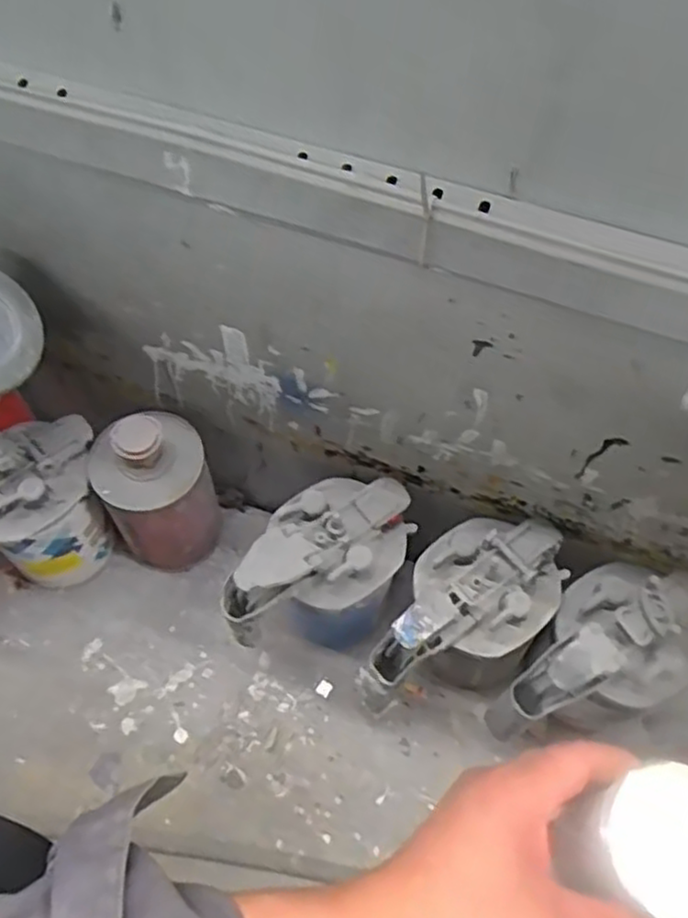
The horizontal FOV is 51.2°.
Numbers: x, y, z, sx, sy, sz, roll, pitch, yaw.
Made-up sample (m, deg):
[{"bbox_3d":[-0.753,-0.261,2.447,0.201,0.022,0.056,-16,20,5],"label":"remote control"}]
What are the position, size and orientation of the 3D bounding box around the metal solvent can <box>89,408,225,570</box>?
[{"bbox_3d":[-0.173,0.030,0.670,0.099,0.191,0.090,-13,60,-11],"label":"metal solvent can"}]

